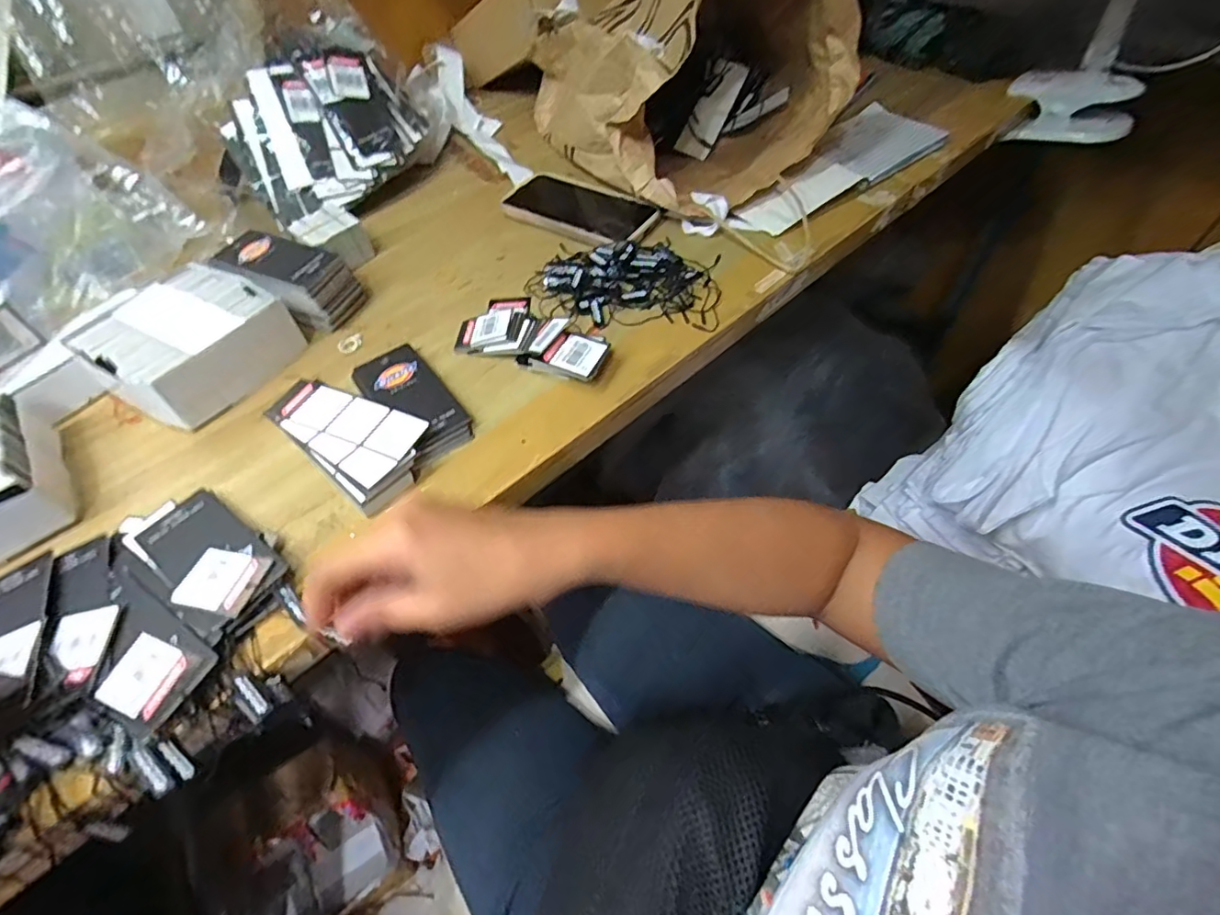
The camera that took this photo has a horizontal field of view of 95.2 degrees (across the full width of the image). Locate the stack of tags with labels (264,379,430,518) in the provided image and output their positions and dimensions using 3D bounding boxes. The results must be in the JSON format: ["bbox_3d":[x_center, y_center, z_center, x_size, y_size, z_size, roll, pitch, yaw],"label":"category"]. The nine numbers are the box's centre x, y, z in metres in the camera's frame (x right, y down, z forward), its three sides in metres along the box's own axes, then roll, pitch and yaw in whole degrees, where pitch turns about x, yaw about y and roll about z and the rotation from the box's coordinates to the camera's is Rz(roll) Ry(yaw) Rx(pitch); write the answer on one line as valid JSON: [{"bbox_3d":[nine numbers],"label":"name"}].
[{"bbox_3d":[-0.184,-0.018,0.398,0.124,0.023,0.065,34,64,24],"label":"stack of tags with labels"}]

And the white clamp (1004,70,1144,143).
[{"bbox_3d":[0.548,-0.413,0.659,0.113,0.072,0.070,-1,55,3],"label":"white clamp"}]

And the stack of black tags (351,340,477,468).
[{"bbox_3d":[-0.150,-0.047,0.419,0.052,0.024,0.120,-35,60,-19],"label":"stack of black tags"}]

